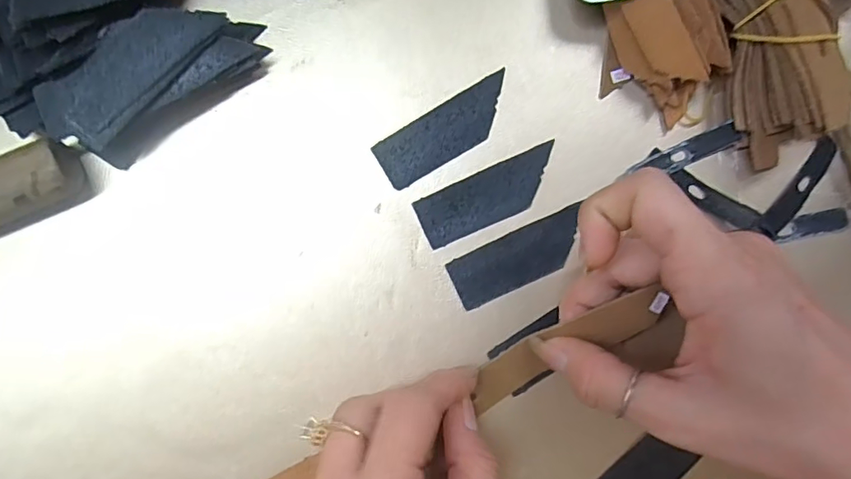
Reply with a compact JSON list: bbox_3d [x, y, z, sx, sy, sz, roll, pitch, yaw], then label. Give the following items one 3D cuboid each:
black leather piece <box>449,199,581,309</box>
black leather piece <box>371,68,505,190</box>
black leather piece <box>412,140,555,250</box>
[{"bbox_3d":[0.041,0.008,0.227,0.060,0.004,0.023,-25,83,2],"label":"black leather piece"},{"bbox_3d":[0.010,-0.047,0.227,0.064,0.004,0.023,-31,90,-3],"label":"black leather piece"},{"bbox_3d":[0.028,-0.019,0.227,0.063,0.004,0.022,-25,89,-3],"label":"black leather piece"}]

